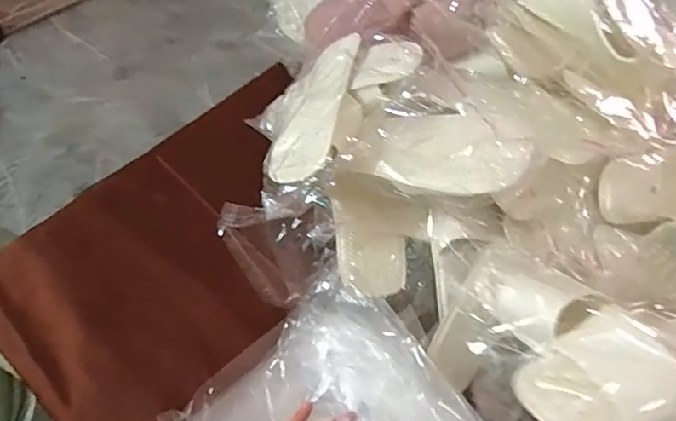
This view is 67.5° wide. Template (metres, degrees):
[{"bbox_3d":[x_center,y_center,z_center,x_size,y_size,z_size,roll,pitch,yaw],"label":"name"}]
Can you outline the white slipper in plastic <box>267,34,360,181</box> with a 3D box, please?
[{"bbox_3d":[-0.021,-0.132,0.603,0.096,0.027,0.229,-14,48,40],"label":"white slipper in plastic"}]

